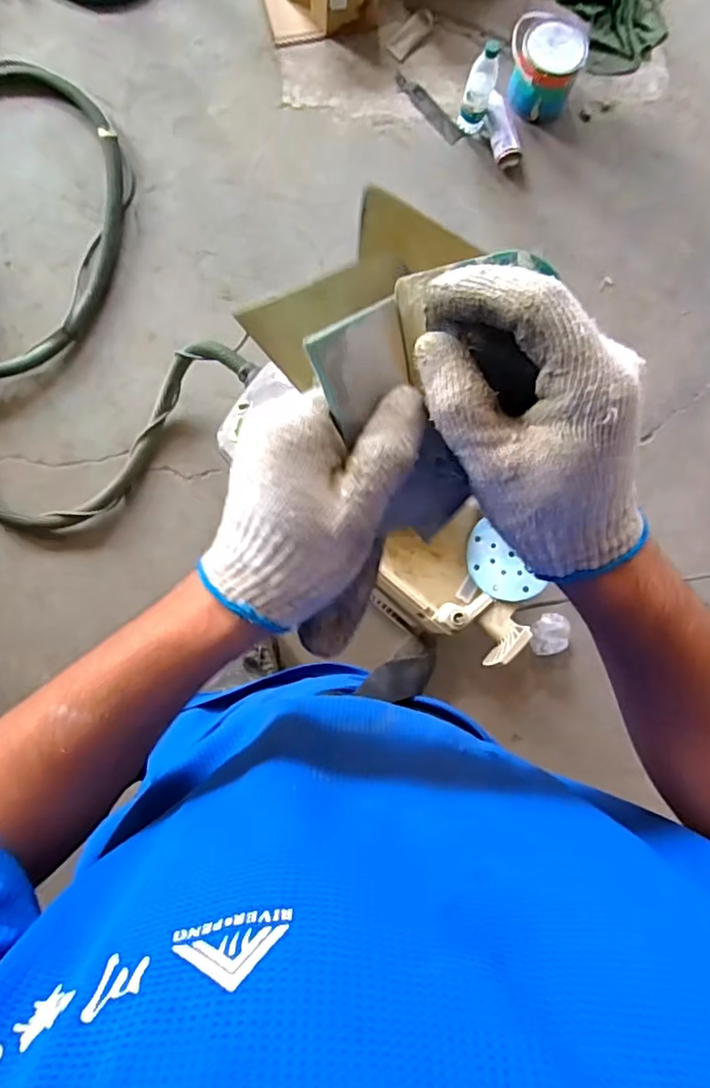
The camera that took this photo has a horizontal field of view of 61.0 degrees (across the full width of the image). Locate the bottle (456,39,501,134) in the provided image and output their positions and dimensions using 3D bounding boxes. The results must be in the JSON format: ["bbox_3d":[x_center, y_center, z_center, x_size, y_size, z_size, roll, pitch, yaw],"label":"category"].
[{"bbox_3d":[0.298,-1.089,1.452,0.066,0.206,0.064,0,83,-2],"label":"bottle"}]

